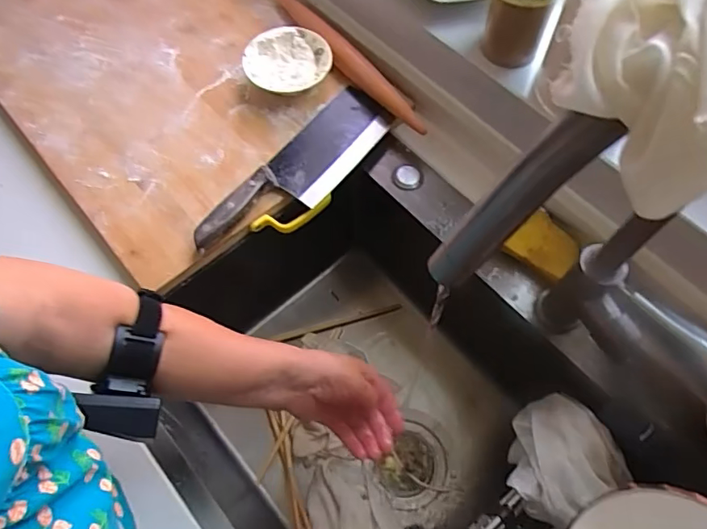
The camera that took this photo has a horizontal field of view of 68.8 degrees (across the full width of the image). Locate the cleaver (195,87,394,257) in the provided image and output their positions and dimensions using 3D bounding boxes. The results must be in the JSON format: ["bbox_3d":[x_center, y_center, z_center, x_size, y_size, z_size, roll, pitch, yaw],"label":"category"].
[{"bbox_3d":[-0.063,-0.114,0.607,0.084,0.024,0.283,35,70,16],"label":"cleaver"}]

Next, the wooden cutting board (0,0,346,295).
[{"bbox_3d":[-0.277,-0.289,0.721,0.399,0.030,0.619,-39,70,-16],"label":"wooden cutting board"}]

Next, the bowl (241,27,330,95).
[{"bbox_3d":[-0.084,-0.259,0.674,0.109,0.036,0.105,0,65,1],"label":"bowl"}]

